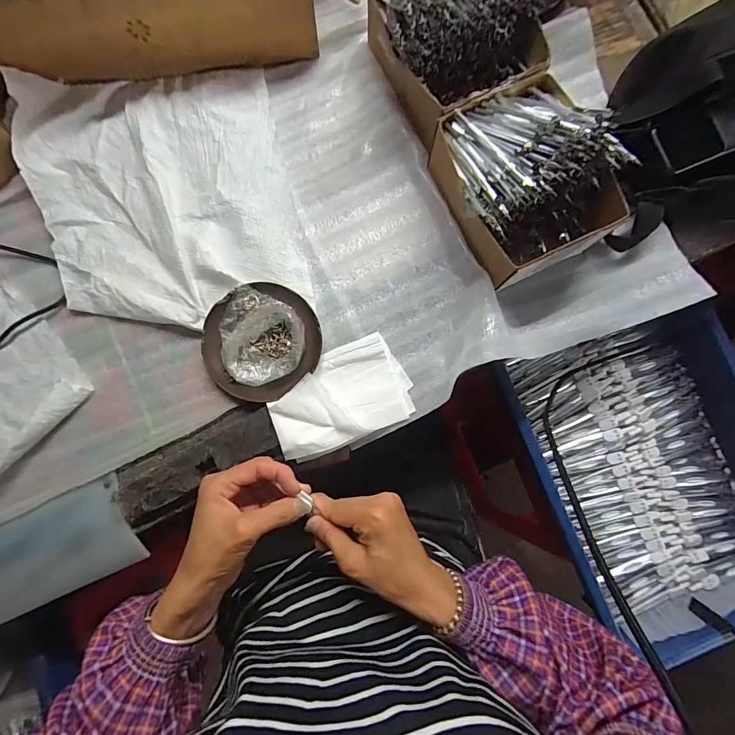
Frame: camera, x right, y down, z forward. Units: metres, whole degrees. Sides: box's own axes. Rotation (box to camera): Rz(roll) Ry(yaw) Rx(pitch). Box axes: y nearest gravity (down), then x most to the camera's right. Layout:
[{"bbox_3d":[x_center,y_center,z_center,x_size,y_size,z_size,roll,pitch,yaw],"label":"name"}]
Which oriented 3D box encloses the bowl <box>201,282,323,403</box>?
[{"bbox_3d":[-0.107,-0.027,0.383,0.113,0.025,0.110,0,85,-1],"label":"bowl"}]

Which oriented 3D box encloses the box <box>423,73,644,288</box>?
[{"bbox_3d":[0.150,-0.180,0.367,0.134,0.096,0.162,-24,85,-3],"label":"box"}]

